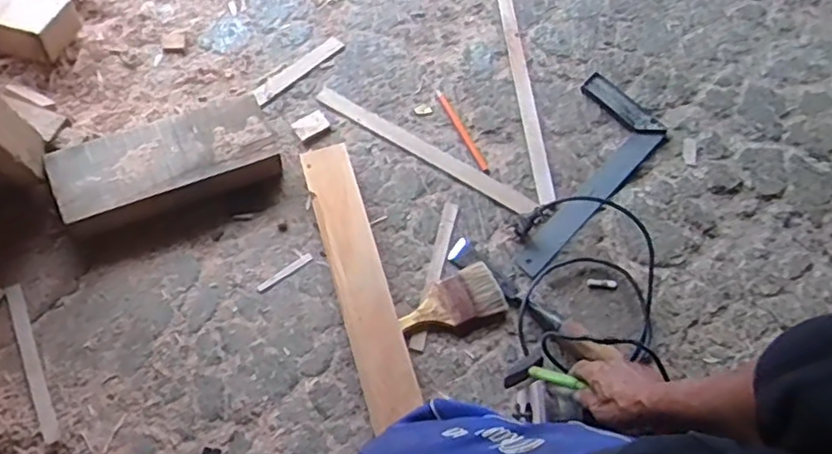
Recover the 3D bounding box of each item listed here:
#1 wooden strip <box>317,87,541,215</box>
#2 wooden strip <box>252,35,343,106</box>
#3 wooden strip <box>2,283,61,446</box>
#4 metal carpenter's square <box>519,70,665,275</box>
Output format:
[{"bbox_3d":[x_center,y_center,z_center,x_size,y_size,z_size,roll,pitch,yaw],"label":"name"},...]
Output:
[{"bbox_3d":[0.011,-0.122,1.032,0.396,0.009,0.030,30,70,12],"label":"wooden strip"},{"bbox_3d":[-0.196,-0.266,1.077,0.030,0.009,0.179,42,73,16],"label":"wooden strip"},{"bbox_3d":[-0.512,0.179,0.858,0.021,0.013,0.224,-23,69,-10],"label":"wooden strip"},{"bbox_3d":[0.243,-0.092,1.024,0.158,0.024,0.354,41,72,15],"label":"metal carpenter's square"}]

